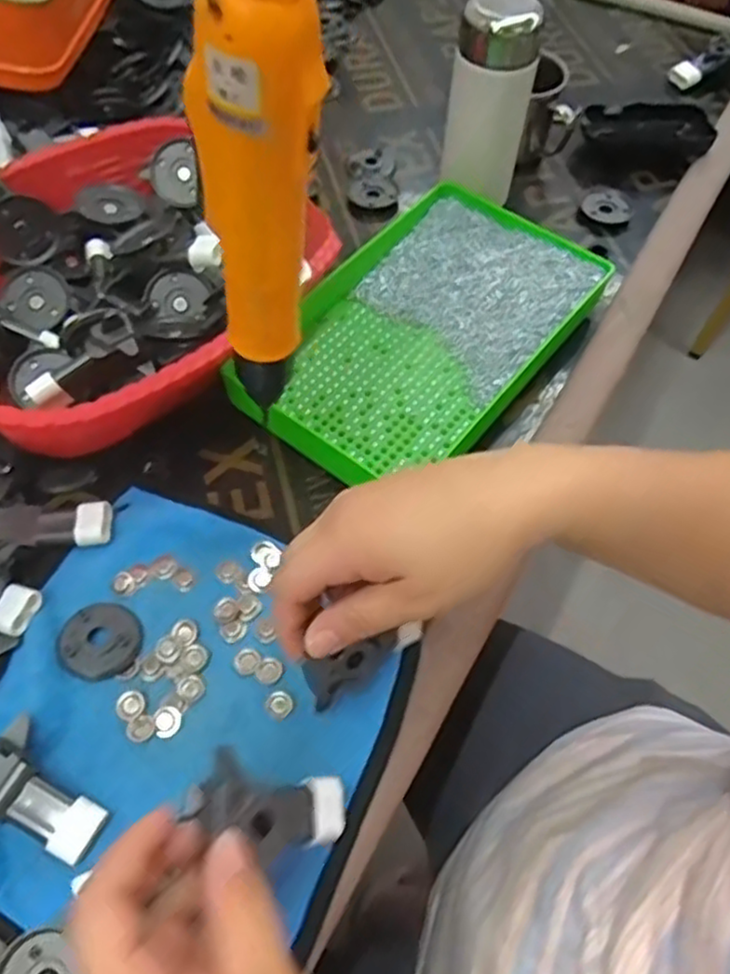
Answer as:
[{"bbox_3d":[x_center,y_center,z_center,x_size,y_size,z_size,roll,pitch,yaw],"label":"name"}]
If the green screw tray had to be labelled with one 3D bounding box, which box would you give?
[{"bbox_3d":[0.034,-0.102,0.477,0.151,0.037,0.240,38,64,18],"label":"green screw tray"}]

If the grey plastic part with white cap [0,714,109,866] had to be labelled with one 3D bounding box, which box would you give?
[{"bbox_3d":[-0.151,0.143,0.330,0.061,0.023,0.052,22,60,9],"label":"grey plastic part with white cap"}]

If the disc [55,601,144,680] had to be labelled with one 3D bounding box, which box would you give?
[{"bbox_3d":[-0.139,0.079,0.376,0.041,0.006,0.041,2,59,-3],"label":"disc"}]

